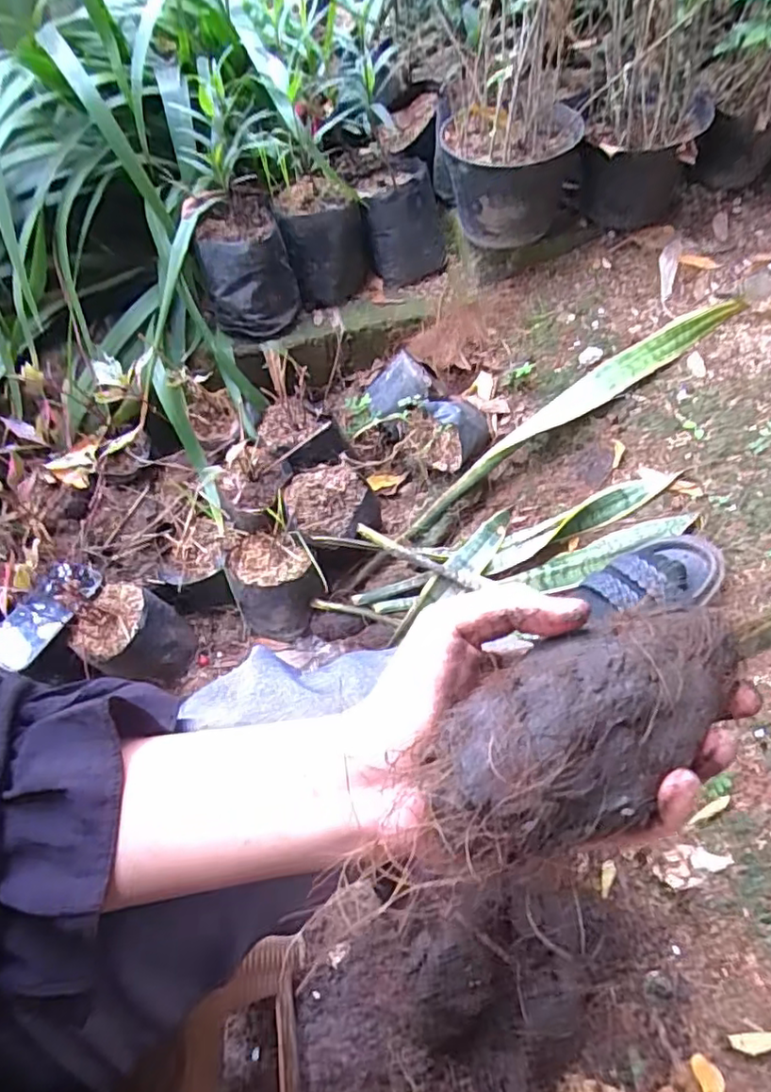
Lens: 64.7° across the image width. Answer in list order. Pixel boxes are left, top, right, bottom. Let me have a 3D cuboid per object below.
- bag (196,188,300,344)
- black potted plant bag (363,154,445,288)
[{"bbox_3d":[-0.204,-0.400,0.877,0.131,0.152,0.130,-16,54,-8],"label":"bag"},{"bbox_3d":[0.029,-0.488,0.927,0.119,0.140,0.112,-4,53,1],"label":"black potted plant bag"}]

